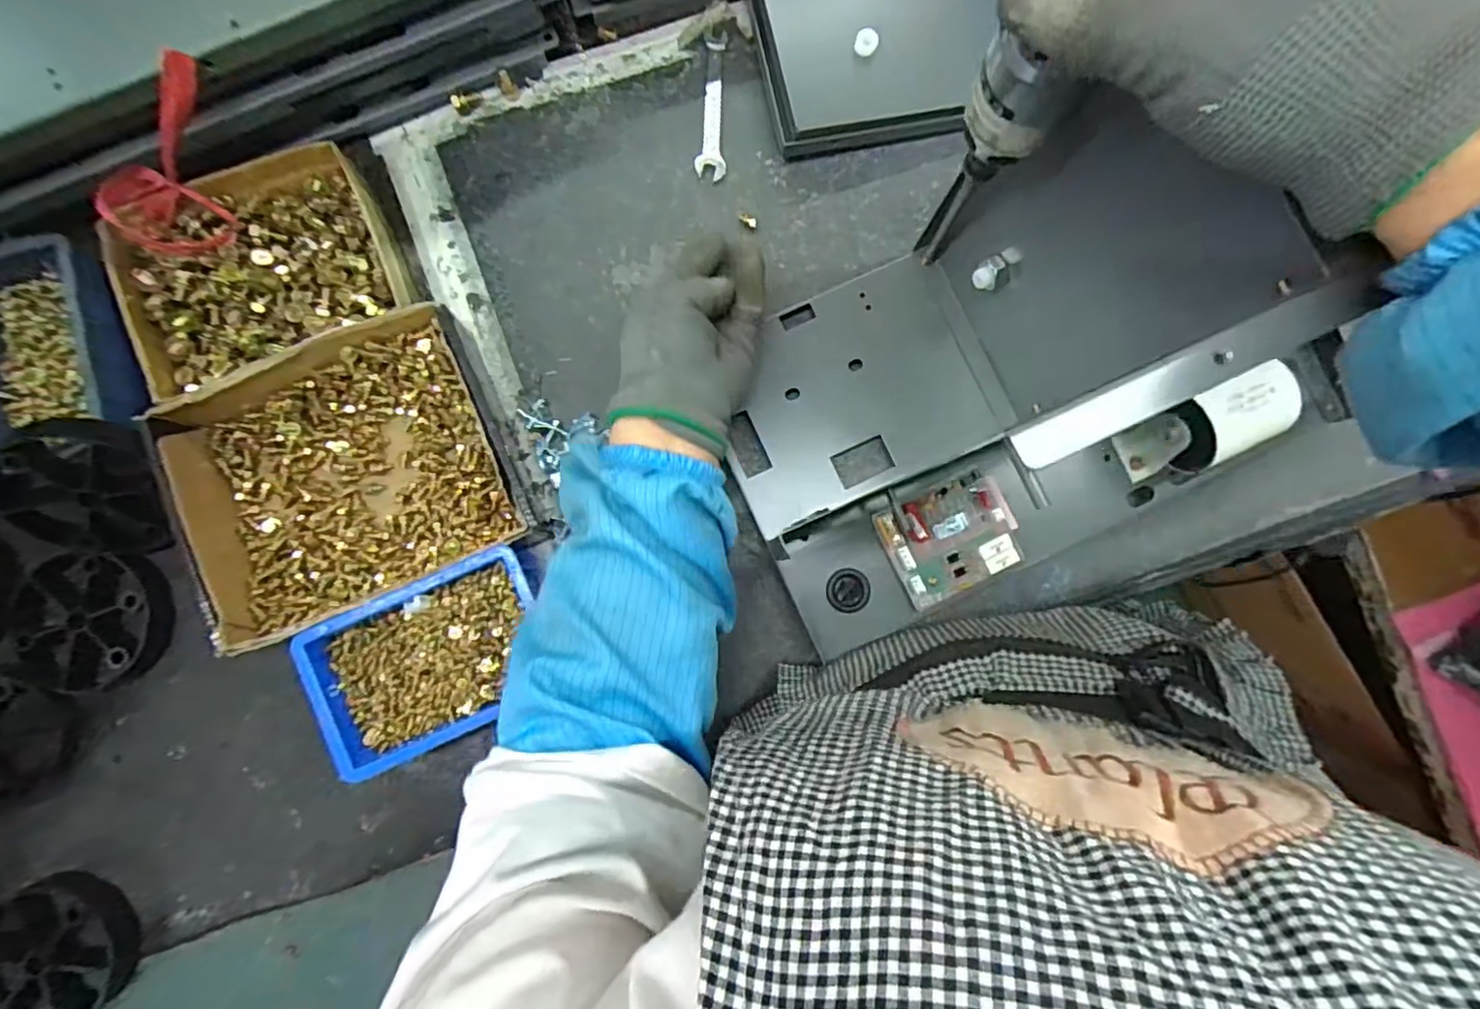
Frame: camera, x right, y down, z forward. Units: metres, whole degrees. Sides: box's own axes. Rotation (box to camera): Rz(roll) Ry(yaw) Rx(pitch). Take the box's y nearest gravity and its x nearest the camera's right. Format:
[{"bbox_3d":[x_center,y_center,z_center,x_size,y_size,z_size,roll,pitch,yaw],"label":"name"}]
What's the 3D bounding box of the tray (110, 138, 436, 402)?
[{"bbox_3d":[-0.328,-0.160,0.438,0.184,0.038,0.150,-20,84,-4],"label":"tray"}]

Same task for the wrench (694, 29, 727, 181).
[{"bbox_3d":[-0.019,-0.303,0.479,0.022,0.004,0.118,4,83,-1],"label":"wrench"}]

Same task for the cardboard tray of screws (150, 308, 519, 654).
[{"bbox_3d":[-0.258,-0.022,0.416,0.194,0.047,0.175,-23,84,-4],"label":"cardboard tray of screws"}]

